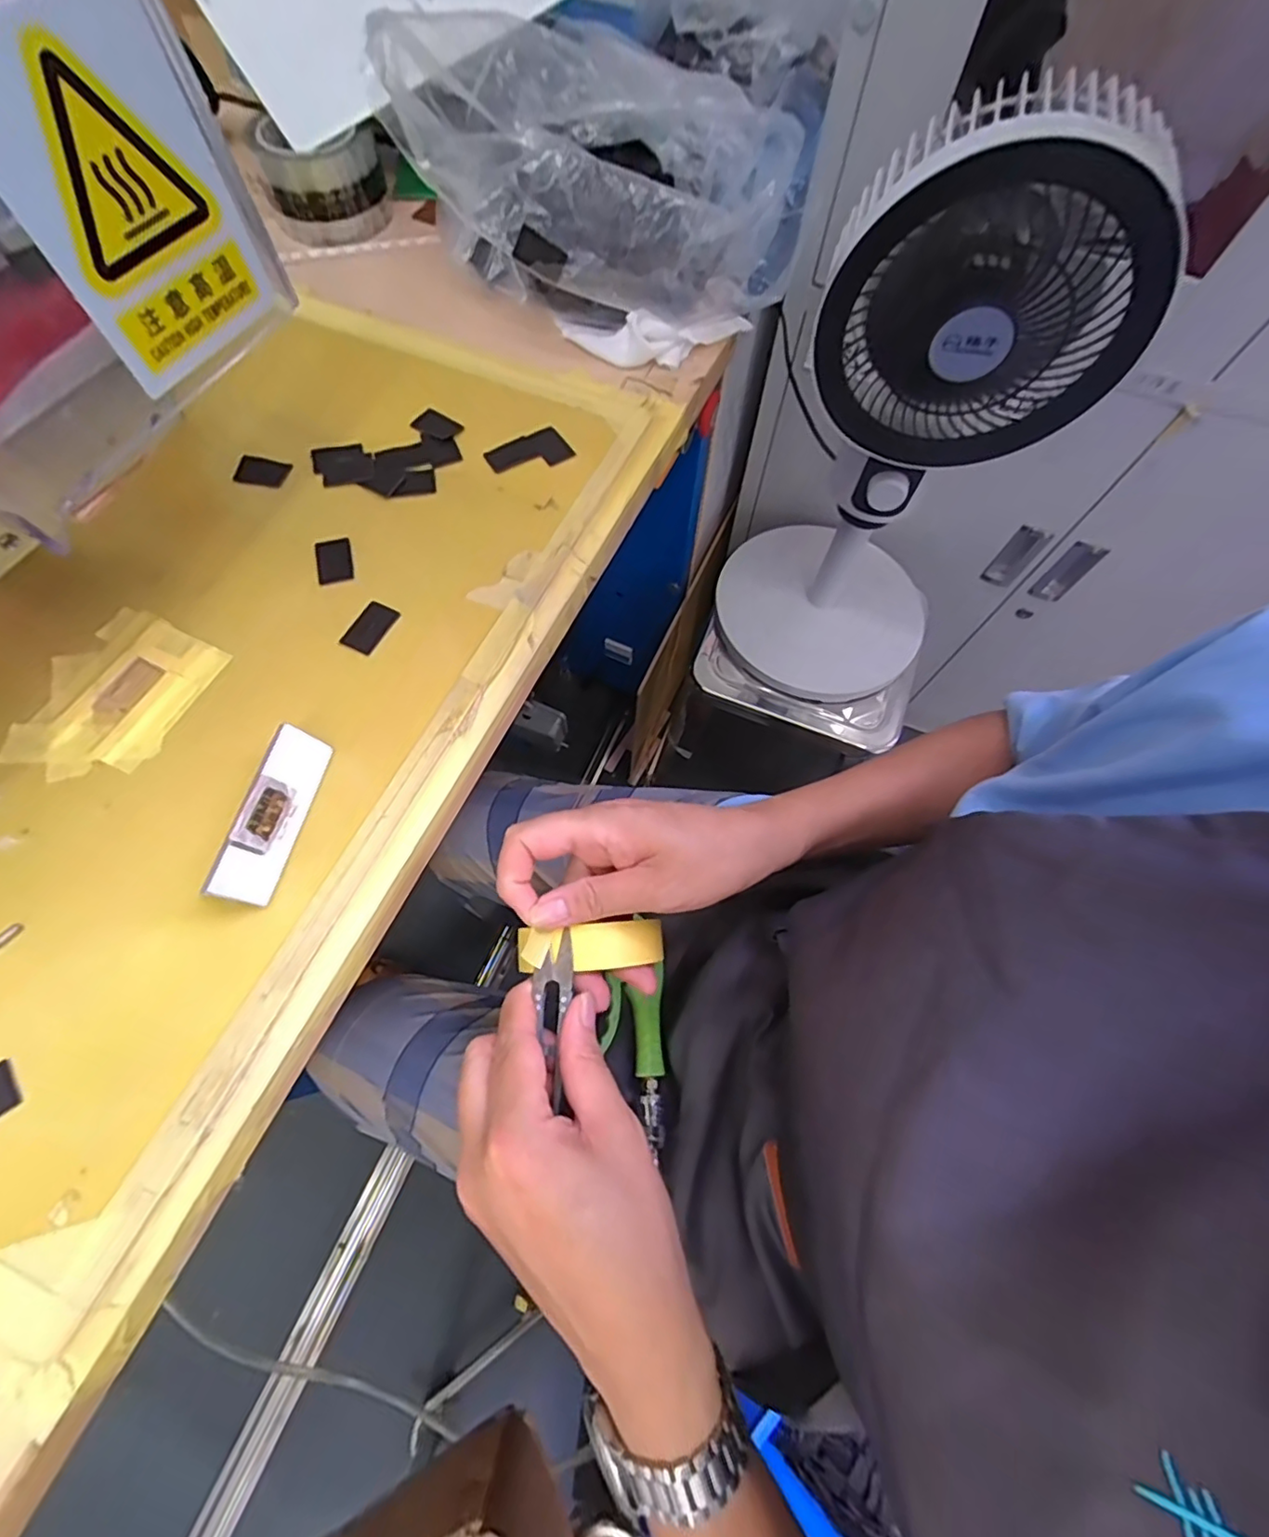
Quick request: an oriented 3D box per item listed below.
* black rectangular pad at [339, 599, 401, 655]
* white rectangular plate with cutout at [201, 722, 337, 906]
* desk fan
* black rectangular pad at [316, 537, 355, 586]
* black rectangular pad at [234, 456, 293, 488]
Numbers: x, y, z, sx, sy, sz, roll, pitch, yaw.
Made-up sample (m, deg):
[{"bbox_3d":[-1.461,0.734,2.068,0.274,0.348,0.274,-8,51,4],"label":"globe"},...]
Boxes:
[{"bbox_3d":[-0.165,-0.088,0.365,0.022,0.004,0.035,25,69,8],"label":"black rectangular pad"},{"bbox_3d":[-0.183,0.022,0.299,0.010,0.033,0.090,2,65,21],"label":"white rectangular plate with cutout"},{"bbox_3d":[0.247,-0.301,0.571,0.258,0.498,0.244,26,70,9],"label":"desk fan"},{"bbox_3d":[-0.197,-0.137,0.382,0.023,0.004,0.036,-15,69,-7],"label":"black rectangular pad"},{"bbox_3d":[-0.262,-0.209,0.412,0.034,0.004,0.023,6,68,1],"label":"black rectangular pad"}]

